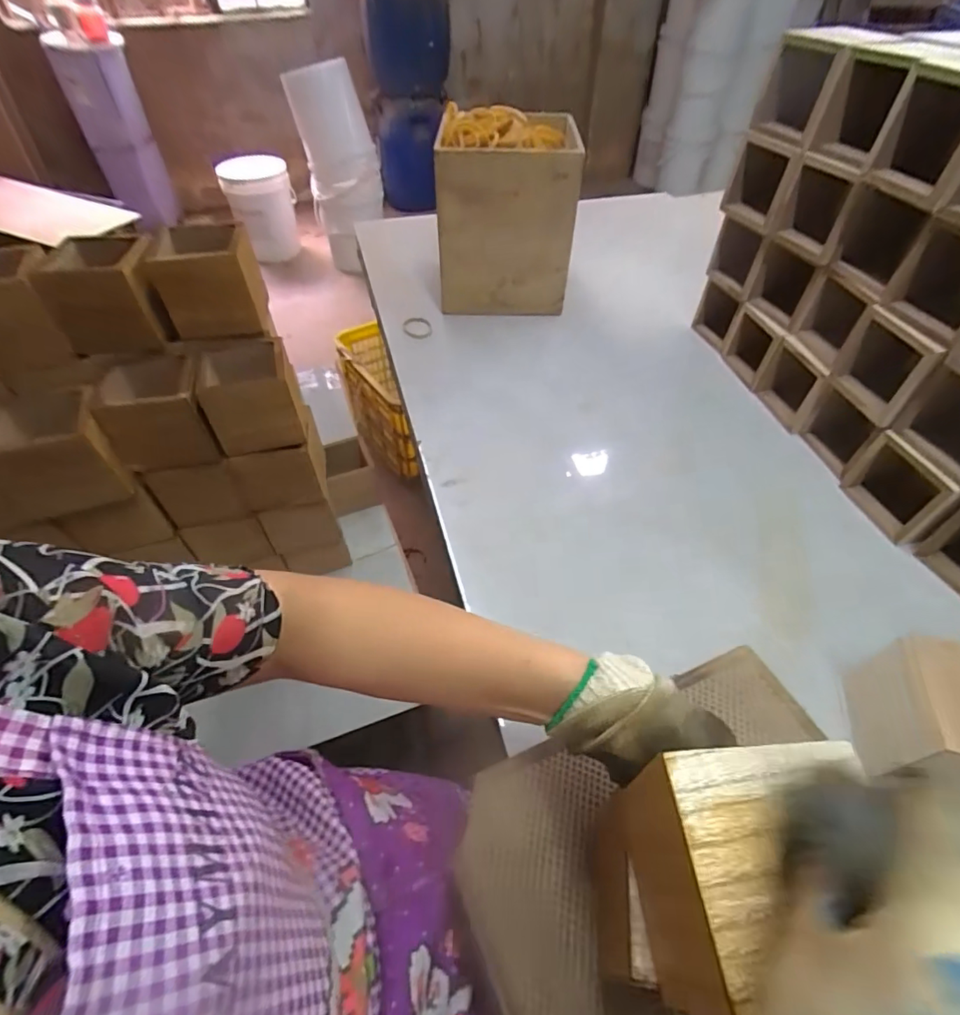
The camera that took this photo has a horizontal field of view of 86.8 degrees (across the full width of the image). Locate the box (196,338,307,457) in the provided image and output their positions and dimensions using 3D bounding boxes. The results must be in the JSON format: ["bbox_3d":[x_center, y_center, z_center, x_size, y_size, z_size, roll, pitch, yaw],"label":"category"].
[{"bbox_3d":[-0.255,-0.126,0.573,0.093,0.090,0.086,-12,51,-10],"label":"box"}]

